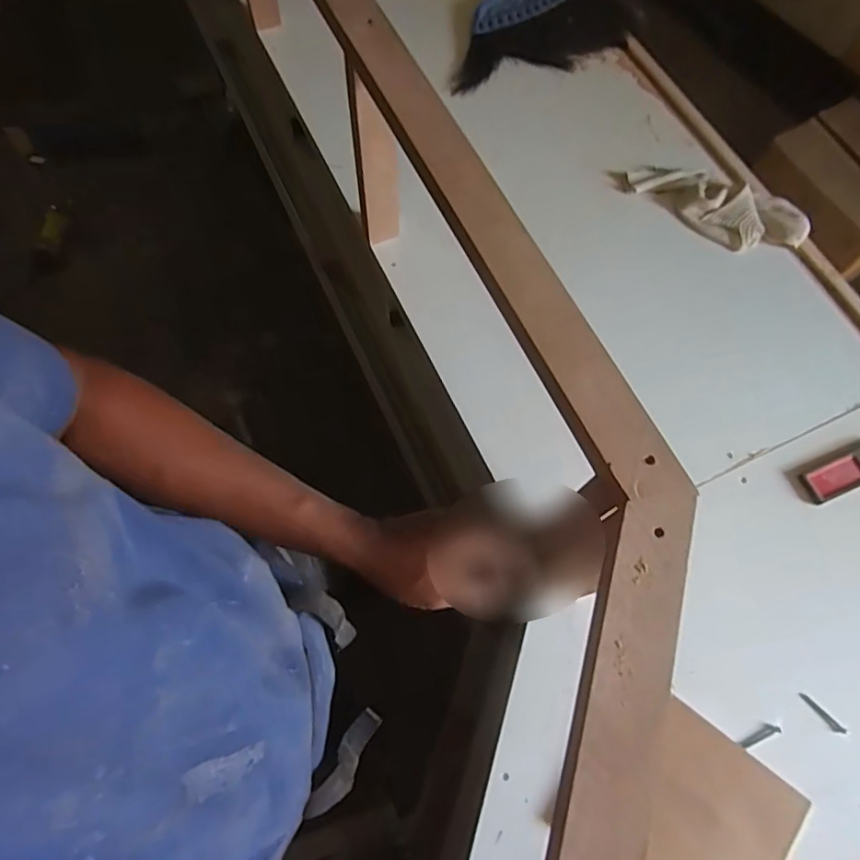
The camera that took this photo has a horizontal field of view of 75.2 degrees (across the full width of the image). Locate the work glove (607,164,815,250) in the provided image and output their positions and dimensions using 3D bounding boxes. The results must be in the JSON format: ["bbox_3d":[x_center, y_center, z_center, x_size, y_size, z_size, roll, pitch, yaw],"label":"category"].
[{"bbox_3d":[0.413,-0.337,0.824,0.277,0.038,0.100,32,70,9],"label":"work glove"}]

